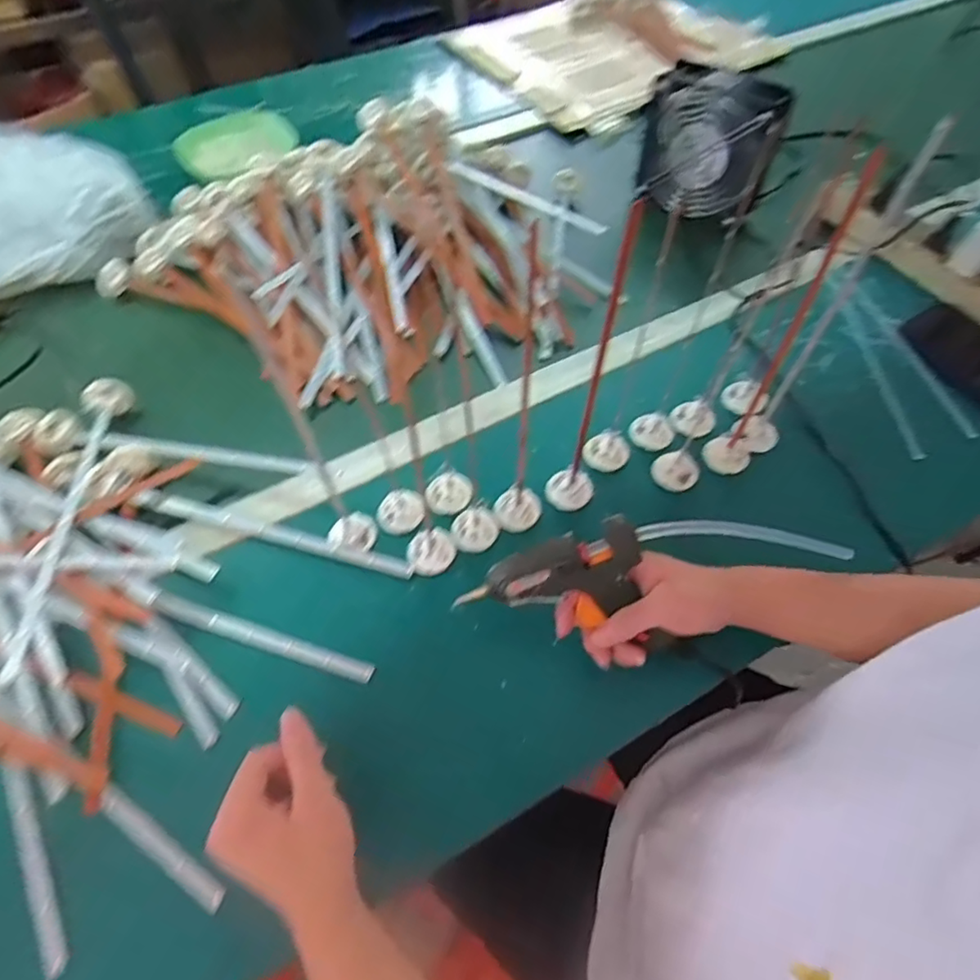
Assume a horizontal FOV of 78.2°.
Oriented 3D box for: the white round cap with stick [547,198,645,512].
[{"bbox_3d":[0.073,-0.071,0.421,0.036,0.283,0.033,11,60,7],"label":"white round cap with stick"}]

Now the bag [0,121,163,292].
[{"bbox_3d":[-0.532,-0.320,0.673,0.251,0.099,0.188,7,59,5],"label":"bag"}]

